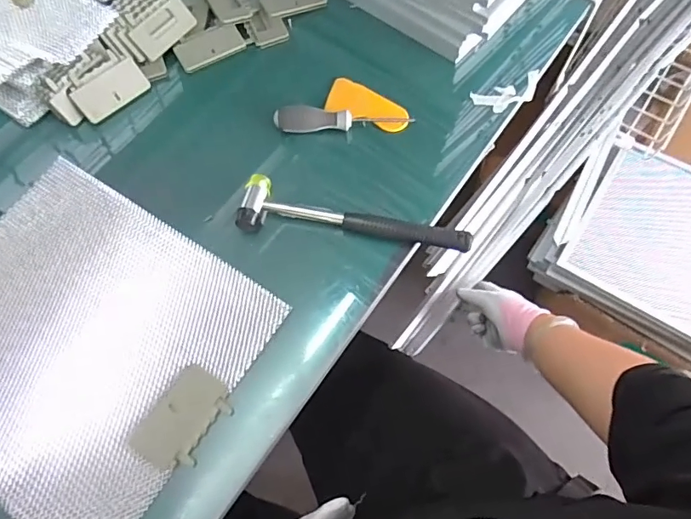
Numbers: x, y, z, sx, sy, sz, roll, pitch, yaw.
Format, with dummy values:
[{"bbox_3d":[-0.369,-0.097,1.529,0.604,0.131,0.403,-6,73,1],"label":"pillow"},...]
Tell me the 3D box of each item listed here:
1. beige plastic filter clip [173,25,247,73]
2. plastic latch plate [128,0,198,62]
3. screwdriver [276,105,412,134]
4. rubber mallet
[{"bbox_3d":[-0.175,-0.275,0.616,0.087,0.013,0.045,-29,68,-10],"label":"beige plastic filter clip"},{"bbox_3d":[-0.231,-0.296,0.606,0.086,0.042,0.004,-51,30,-19],"label":"plastic latch plate"},{"bbox_3d":[-0.003,-0.163,0.551,0.157,0.028,0.022,-2,66,2],"label":"screwdriver"},{"bbox_3d":[0.010,-0.049,0.499,0.238,0.023,0.058,6,66,5],"label":"rubber mallet"}]

